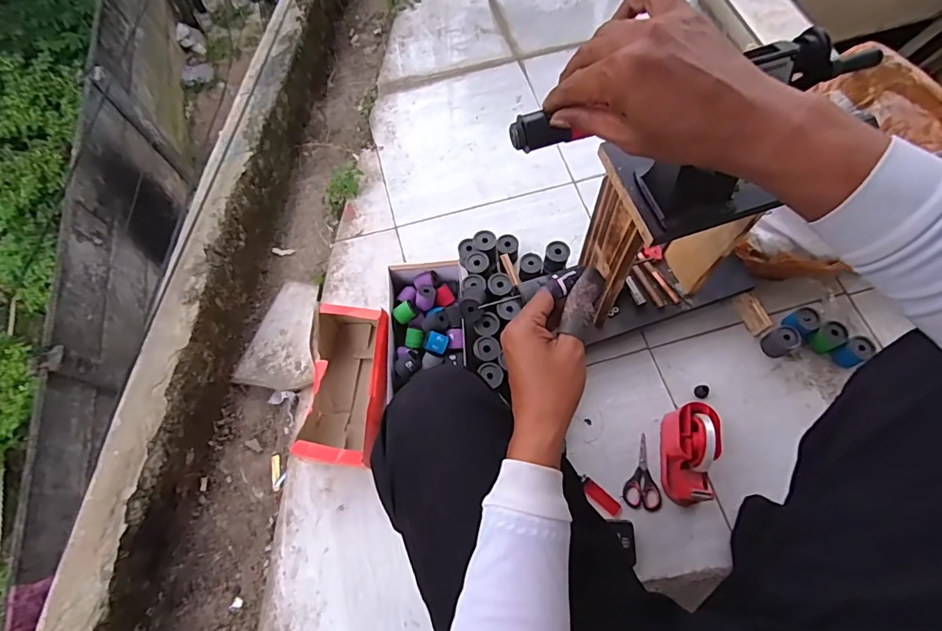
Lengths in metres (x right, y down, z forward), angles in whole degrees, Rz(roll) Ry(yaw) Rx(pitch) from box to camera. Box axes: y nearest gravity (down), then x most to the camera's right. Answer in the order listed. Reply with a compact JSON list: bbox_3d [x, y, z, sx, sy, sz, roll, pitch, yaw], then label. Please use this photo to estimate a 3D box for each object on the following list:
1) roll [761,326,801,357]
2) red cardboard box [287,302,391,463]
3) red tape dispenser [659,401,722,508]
[{"bbox_3d":[0.555,0.047,0.863,0.042,0.052,0.043,-1,66,1],"label":"roll"},{"bbox_3d":[-0.216,0.117,0.836,0.151,0.099,0.262,2,66,3],"label":"red cardboard box"},{"bbox_3d":[0.351,0.220,0.767,0.068,0.104,0.149,4,66,3],"label":"red tape dispenser"}]

